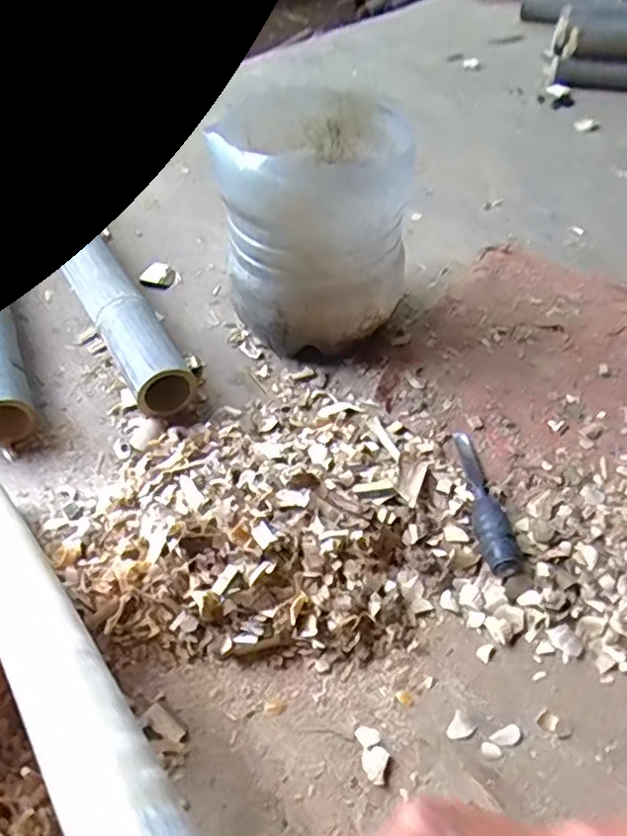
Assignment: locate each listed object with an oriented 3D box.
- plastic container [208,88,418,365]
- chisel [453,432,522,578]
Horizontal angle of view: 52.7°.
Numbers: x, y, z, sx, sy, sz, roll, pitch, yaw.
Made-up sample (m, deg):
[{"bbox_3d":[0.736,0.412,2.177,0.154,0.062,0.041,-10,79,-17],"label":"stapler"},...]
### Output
[{"bbox_3d":[0.004,-0.248,0.839,0.219,0.272,0.253,2,47,3],"label":"plastic container"},{"bbox_3d":[0.187,0.081,0.684,0.036,0.033,0.196,0,47,1],"label":"chisel"}]

